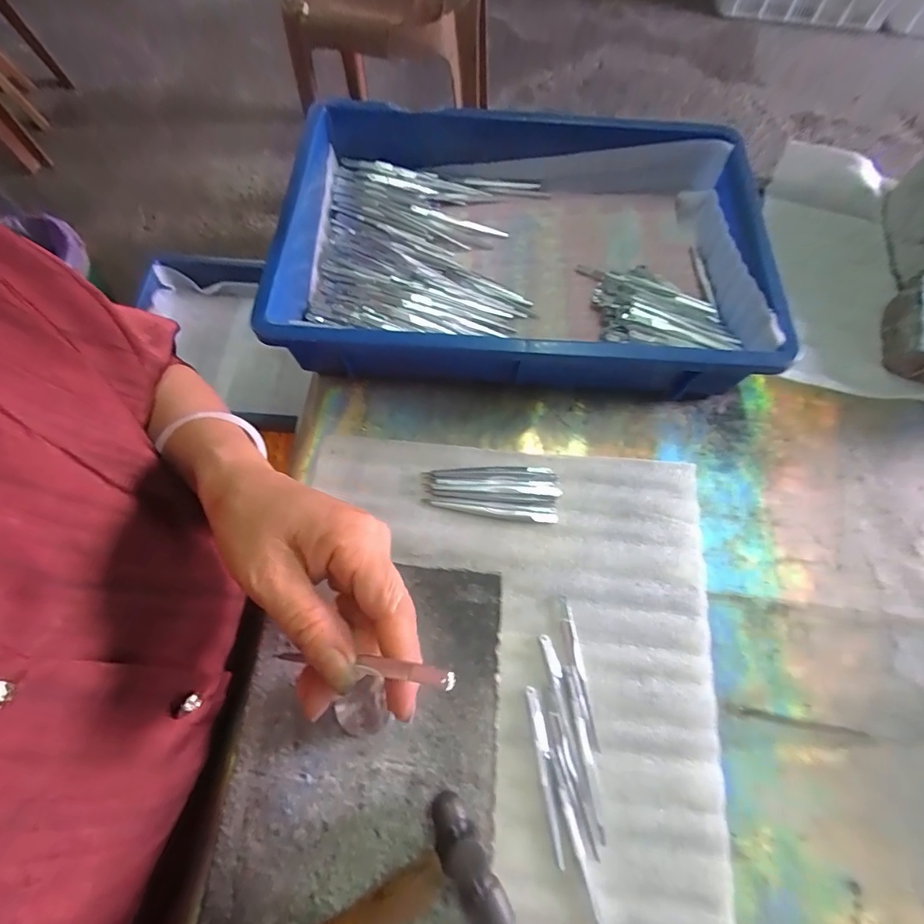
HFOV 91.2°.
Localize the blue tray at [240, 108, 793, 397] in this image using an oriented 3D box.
[{"bbox_3d":[0.052,-0.198,0.429,0.425,0.077,0.281,5,67,0],"label":"blue tray"}]

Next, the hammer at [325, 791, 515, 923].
[{"bbox_3d":[-0.055,0.234,0.221,0.150,0.021,0.061,-25,70,-12],"label":"hammer"}]

